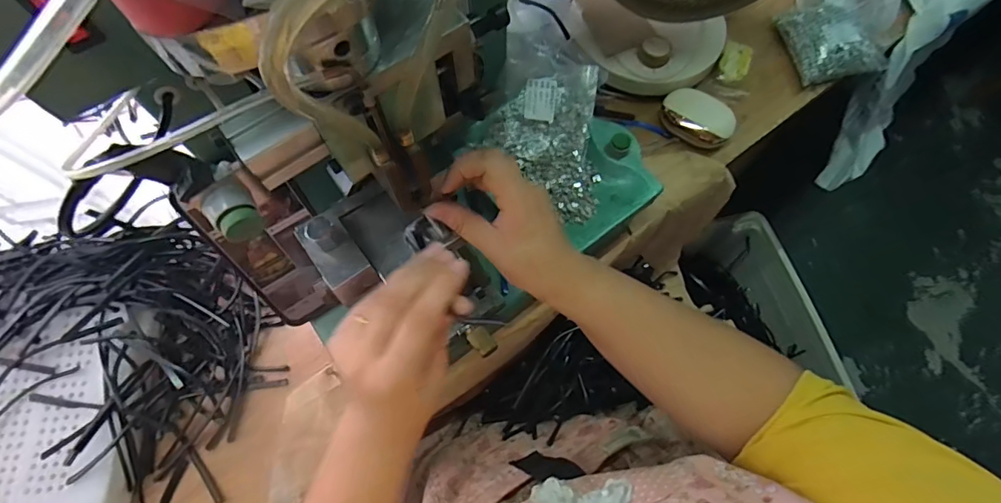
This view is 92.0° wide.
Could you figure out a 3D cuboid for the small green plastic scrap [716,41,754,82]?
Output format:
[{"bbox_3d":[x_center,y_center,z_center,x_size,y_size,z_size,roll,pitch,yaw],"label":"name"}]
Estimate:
[{"bbox_3d":[0.297,-0.240,0.612,0.036,0.012,0.054,25,69,10],"label":"small green plastic scrap"}]

